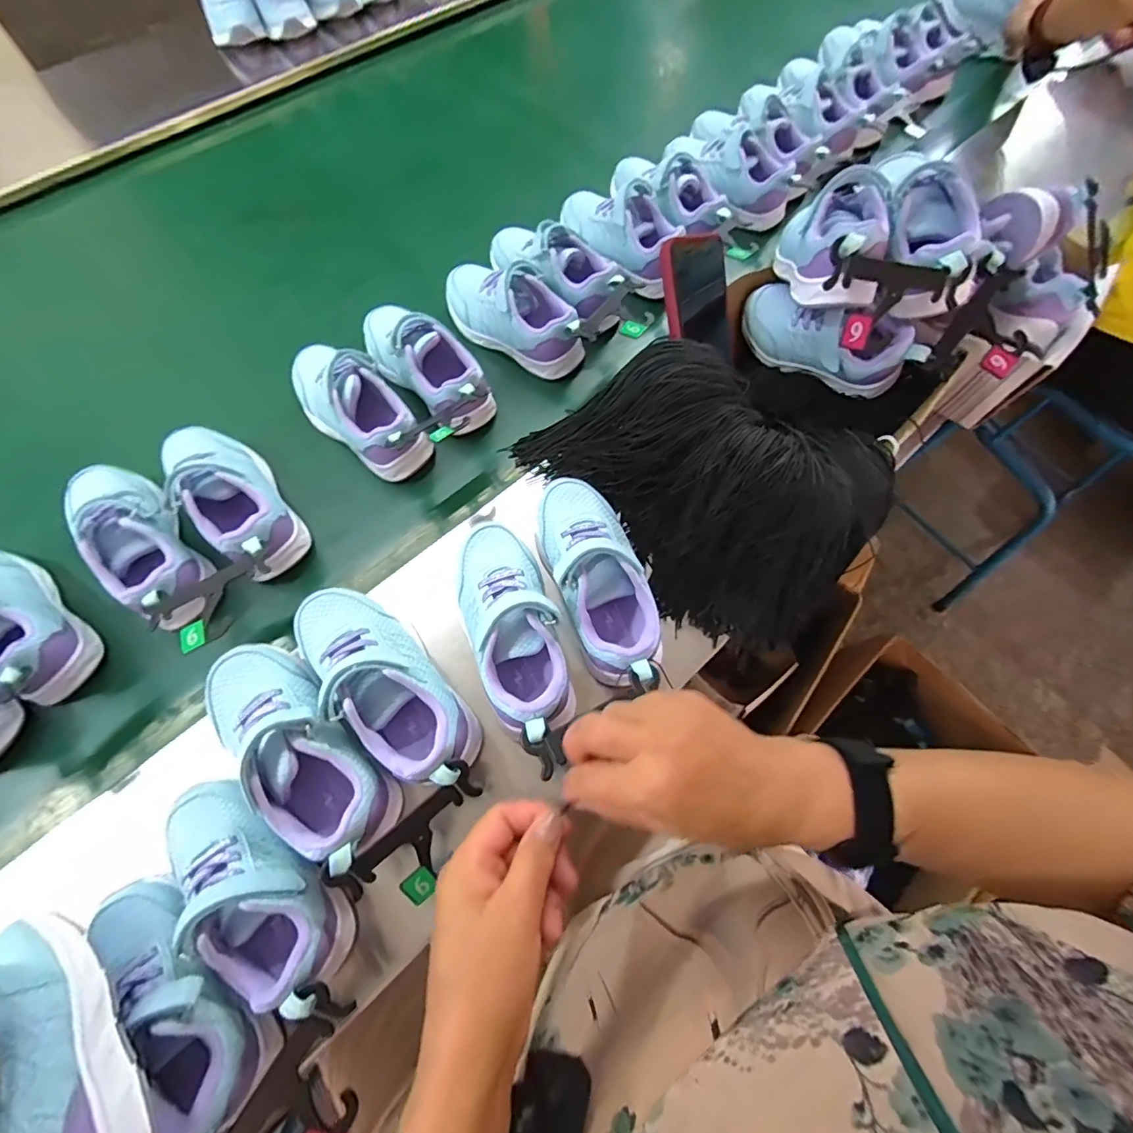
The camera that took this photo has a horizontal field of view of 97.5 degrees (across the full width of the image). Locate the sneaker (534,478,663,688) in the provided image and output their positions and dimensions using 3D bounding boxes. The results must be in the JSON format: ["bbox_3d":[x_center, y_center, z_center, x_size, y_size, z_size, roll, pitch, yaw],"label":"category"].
[{"bbox_3d":[0.027,0.006,0.398,0.075,0.072,0.181,-16,64,-7],"label":"sneaker"}]

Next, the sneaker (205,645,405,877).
[{"bbox_3d":[-0.195,0.128,0.353,0.185,0.072,0.075,41,71,19],"label":"sneaker"}]

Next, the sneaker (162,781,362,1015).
[{"bbox_3d":[-0.205,0.205,0.321,0.162,0.056,0.068,38,70,18],"label":"sneaker"}]

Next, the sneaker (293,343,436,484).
[{"bbox_3d":[-0.205,-0.158,0.496,0.178,0.074,0.076,37,70,17],"label":"sneaker"}]

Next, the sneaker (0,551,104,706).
[{"bbox_3d":[-0.463,0.047,0.409,0.180,0.071,0.071,38,70,18],"label":"sneaker"}]

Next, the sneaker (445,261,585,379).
[{"bbox_3d":[-0.059,-0.282,0.545,0.178,0.076,0.070,27,67,14],"label":"sneaker"}]

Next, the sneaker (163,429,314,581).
[{"bbox_3d":[-0.304,-0.063,0.456,0.082,0.077,0.191,-39,69,-17],"label":"sneaker"}]

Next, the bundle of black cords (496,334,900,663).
[{"bbox_3d":[0.096,-0.077,0.429,0.313,0.124,0.149,39,71,18],"label":"bundle of black cords"}]

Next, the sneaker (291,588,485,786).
[{"bbox_3d":[-0.138,0.083,0.369,0.077,0.070,0.184,-39,69,-17],"label":"sneaker"}]

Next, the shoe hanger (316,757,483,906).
[{"bbox_3d":[-0.095,0.184,0.328,0.099,0.022,0.067,-41,108,-27],"label":"shoe hanger"}]

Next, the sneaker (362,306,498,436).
[{"bbox_3d":[-0.150,-0.211,0.515,0.185,0.073,0.068,37,70,17],"label":"sneaker"}]

